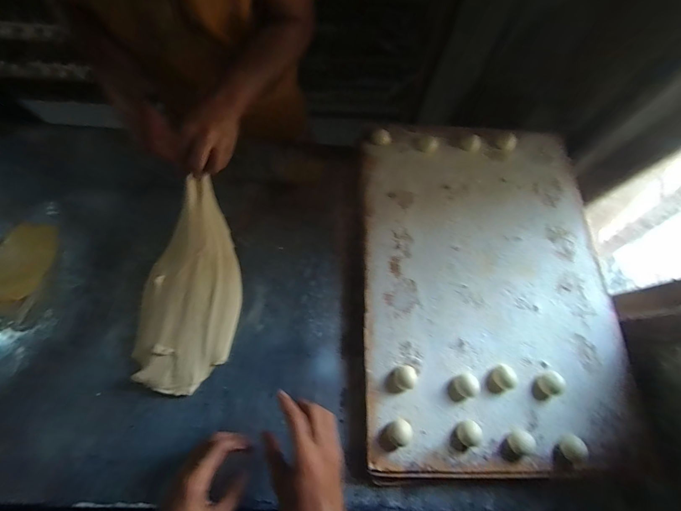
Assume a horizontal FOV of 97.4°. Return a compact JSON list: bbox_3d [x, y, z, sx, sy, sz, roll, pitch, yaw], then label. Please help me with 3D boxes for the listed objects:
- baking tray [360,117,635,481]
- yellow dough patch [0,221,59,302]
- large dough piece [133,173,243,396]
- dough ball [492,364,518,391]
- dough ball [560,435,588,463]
[{"bbox_3d":[0.256,0.024,0.501,0.420,0.031,0.582,0,73,-2],"label":"baking tray"},{"bbox_3d":[-0.521,0.011,0.485,0.092,0.007,0.137,10,69,2],"label":"yellow dough patch"},{"bbox_3d":[-0.240,0.044,0.474,0.155,0.045,0.335,-1,73,-2],"label":"large dough piece"},{"bbox_3d":[0.243,0.180,0.444,0.030,0.020,0.033,0,73,-2],"label":"dough ball"},{"bbox_3d":[0.320,0.266,0.414,0.026,0.022,0.032,17,73,3],"label":"dough ball"}]

